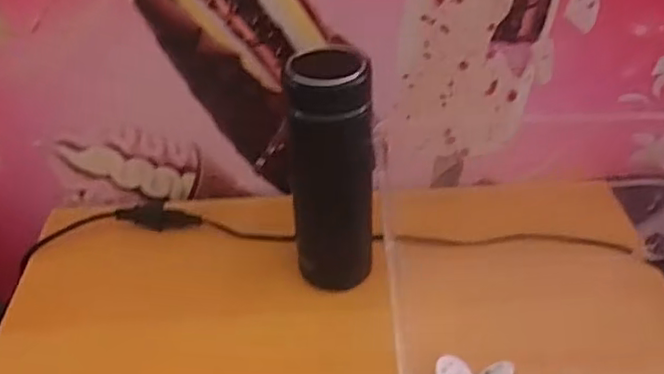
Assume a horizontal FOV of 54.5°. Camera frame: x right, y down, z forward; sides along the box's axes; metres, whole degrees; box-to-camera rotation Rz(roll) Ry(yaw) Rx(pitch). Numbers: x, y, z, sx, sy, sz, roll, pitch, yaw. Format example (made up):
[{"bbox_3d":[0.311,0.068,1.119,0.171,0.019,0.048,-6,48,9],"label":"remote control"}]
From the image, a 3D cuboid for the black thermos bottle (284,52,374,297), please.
[{"bbox_3d":[-0.001,-0.006,0.531,0.068,0.194,0.060,0,39,3],"label":"black thermos bottle"}]

